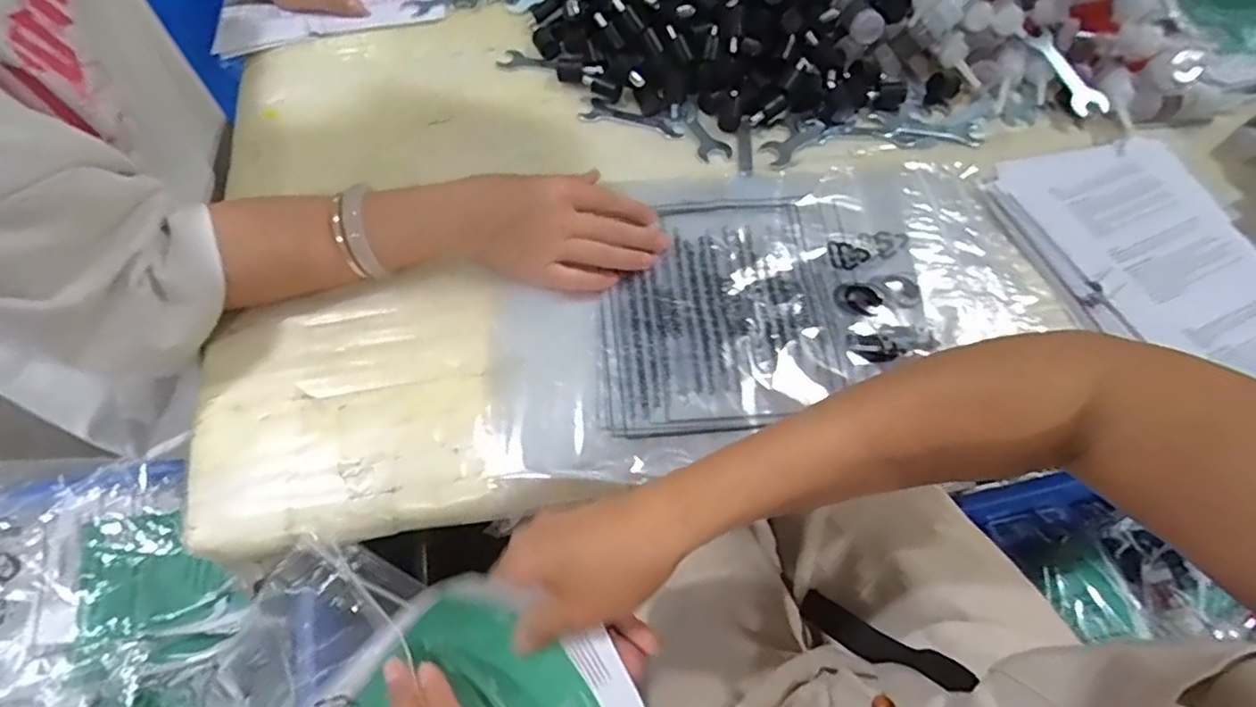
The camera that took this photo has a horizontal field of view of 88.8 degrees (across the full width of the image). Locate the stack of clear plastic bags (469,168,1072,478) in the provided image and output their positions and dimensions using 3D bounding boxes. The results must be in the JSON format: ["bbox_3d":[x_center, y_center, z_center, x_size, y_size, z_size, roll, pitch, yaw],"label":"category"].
[{"bbox_3d":[0.096,-0.039,0.462,0.410,0.023,0.181,-15,62,-10],"label":"stack of clear plastic bags"}]

